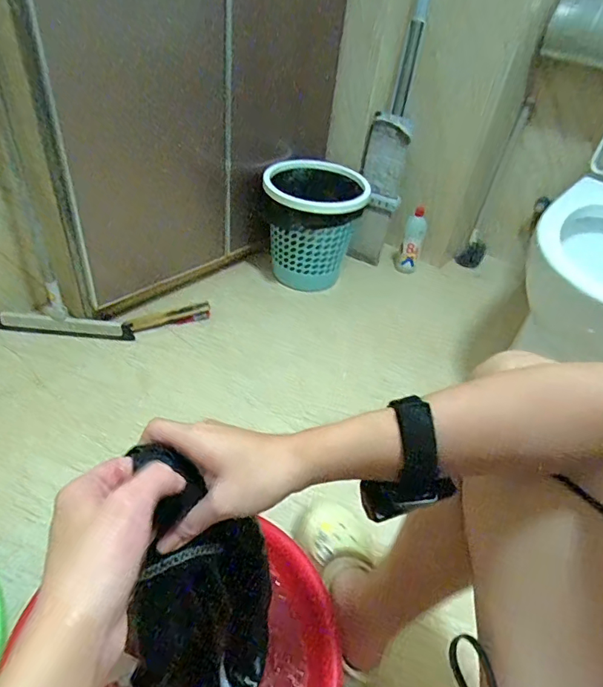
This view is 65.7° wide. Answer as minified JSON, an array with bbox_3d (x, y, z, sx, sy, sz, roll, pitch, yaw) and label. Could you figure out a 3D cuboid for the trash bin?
[{"bbox_3d":[0.025,-0.308,1.276,0.260,0.298,0.261,18,42,11],"label":"trash bin"}]

